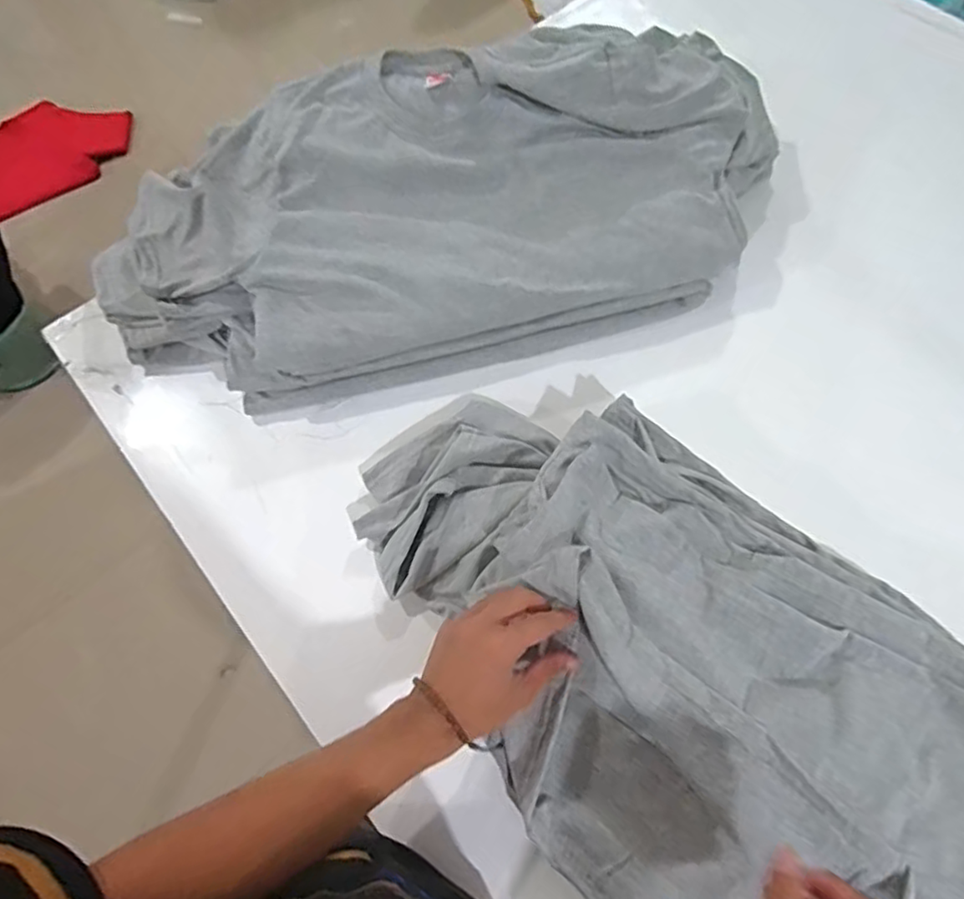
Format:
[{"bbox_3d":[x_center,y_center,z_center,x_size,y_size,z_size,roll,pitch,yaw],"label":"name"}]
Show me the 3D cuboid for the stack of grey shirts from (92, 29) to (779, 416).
[{"bbox_3d":[-0.040,-0.258,0.696,0.773,0.169,0.317,-11,66,-2],"label":"stack of grey shirts"}]

